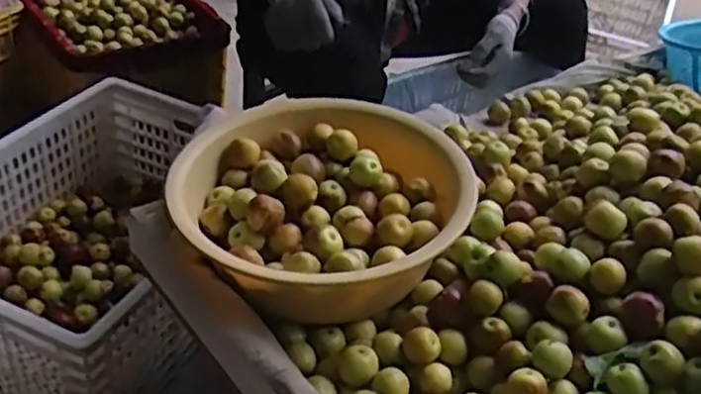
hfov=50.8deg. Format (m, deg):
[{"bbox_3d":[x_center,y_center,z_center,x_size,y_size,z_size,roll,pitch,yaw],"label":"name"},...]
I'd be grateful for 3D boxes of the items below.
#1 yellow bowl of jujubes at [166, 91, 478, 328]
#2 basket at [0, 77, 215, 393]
[{"bbox_3d":[-0.031,0.004,0.762,0.285,0.094,0.281,5,37,-3],"label":"yellow bowl of jujubes"},{"bbox_3d":[-0.378,0.052,1.171,0.386,0.217,0.557,19,39,15],"label":"basket"}]

